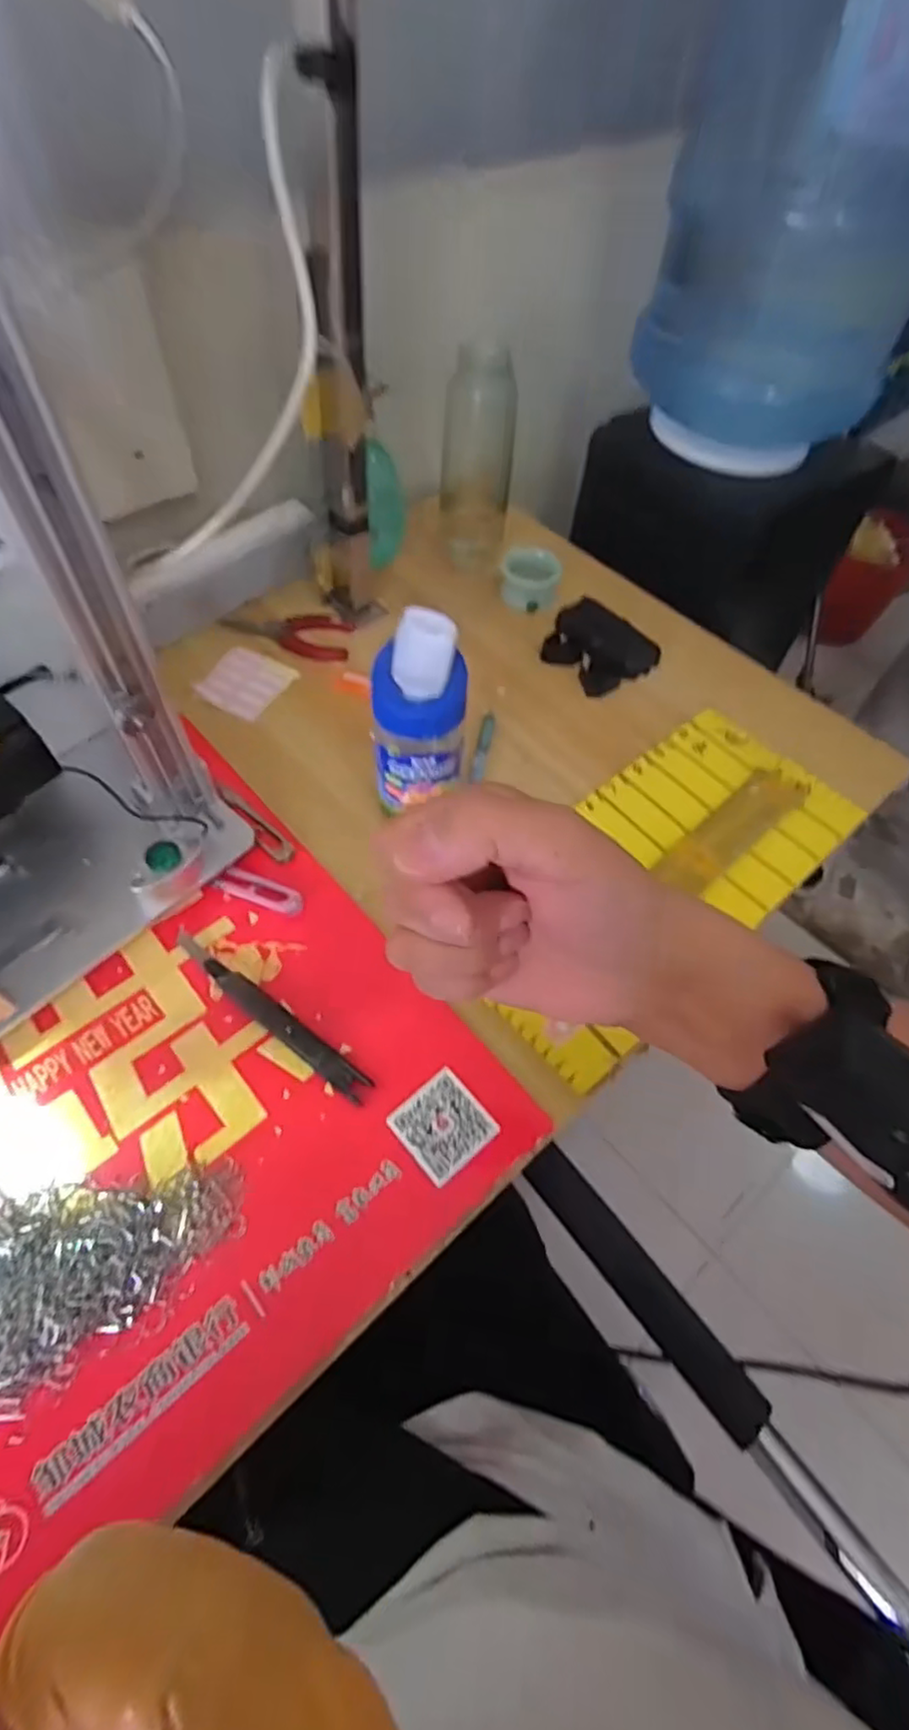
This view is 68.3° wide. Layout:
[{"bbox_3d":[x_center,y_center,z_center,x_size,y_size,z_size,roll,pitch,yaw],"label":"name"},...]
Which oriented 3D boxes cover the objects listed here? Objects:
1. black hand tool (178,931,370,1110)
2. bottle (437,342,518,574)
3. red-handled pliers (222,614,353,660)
[{"bbox_3d":[-0.126,0.098,0.451,0.171,0.009,0.019,33,61,19],"label":"black hand tool"},{"bbox_3d":[0.022,-0.405,0.675,0.071,0.187,0.058,4,56,0],"label":"bottle"},{"bbox_3d":[-0.161,-0.234,0.664,0.132,0.008,0.056,21,57,11],"label":"red-handled pliers"}]

